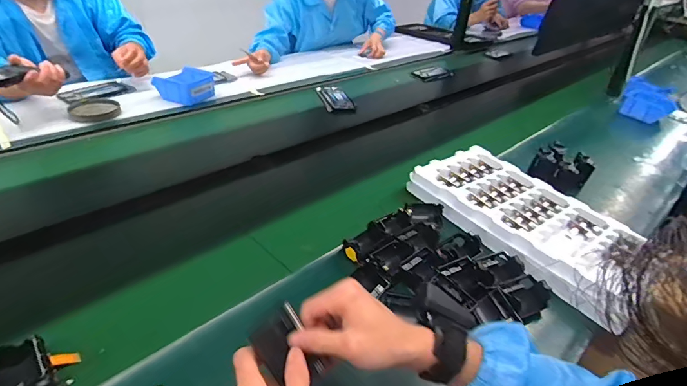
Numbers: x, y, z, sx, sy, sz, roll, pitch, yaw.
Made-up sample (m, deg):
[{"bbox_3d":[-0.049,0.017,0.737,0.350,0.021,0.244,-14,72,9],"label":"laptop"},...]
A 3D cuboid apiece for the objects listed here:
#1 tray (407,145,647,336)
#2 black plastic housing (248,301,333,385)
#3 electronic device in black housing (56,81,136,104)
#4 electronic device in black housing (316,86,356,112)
[{"bbox_3d":[0.347,0.048,0.758,0.238,0.044,0.422,-17,42,-31],"label":"tray"},{"bbox_3d":[-0.054,0.145,0.382,0.050,0.013,0.073,-27,76,-39],"label":"black plastic housing"},{"bbox_3d":[-0.689,-0.282,1.123,0.109,0.013,0.176,28,40,26],"label":"electronic device in black housing"},{"bbox_3d":[-0.030,-0.302,1.279,0.098,0.015,0.173,-7,38,-20],"label":"electronic device in black housing"}]

